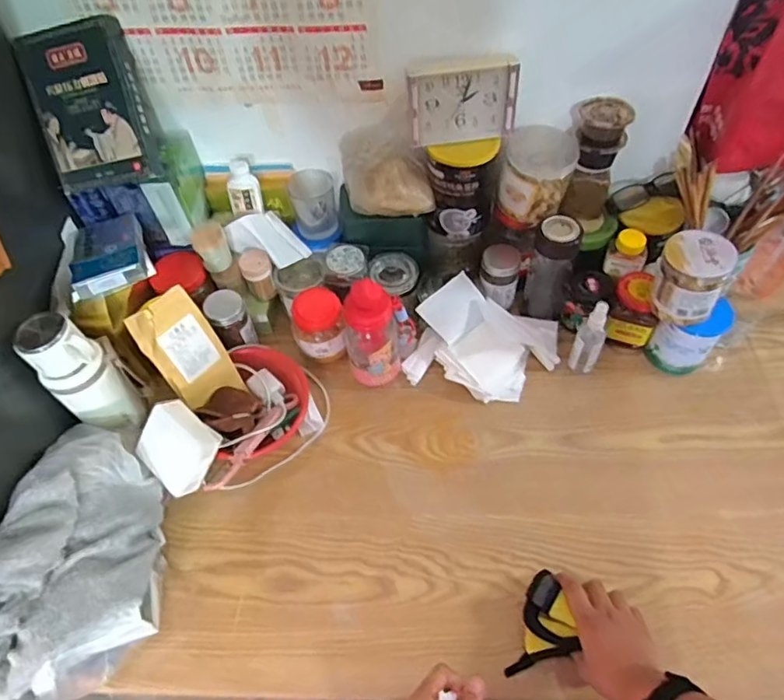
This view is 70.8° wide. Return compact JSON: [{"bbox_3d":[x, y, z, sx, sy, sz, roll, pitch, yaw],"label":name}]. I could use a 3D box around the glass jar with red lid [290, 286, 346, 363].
[{"bbox_3d":[-0.109,-0.028,0.852,0.076,0.127,0.070,-2,56,2],"label":"glass jar with red lid"}]

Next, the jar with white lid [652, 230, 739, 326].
[{"bbox_3d":[0.398,-0.098,0.740,0.082,0.106,0.081,-2,56,2],"label":"jar with white lid"}]

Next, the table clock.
[{"bbox_3d":[0.092,-0.324,0.719,0.135,0.105,0.030,-6,56,0],"label":"table clock"}]

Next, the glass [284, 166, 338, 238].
[{"bbox_3d":[-0.123,-0.231,0.880,0.067,0.091,0.063,-2,55,2],"label":"glass"}]

